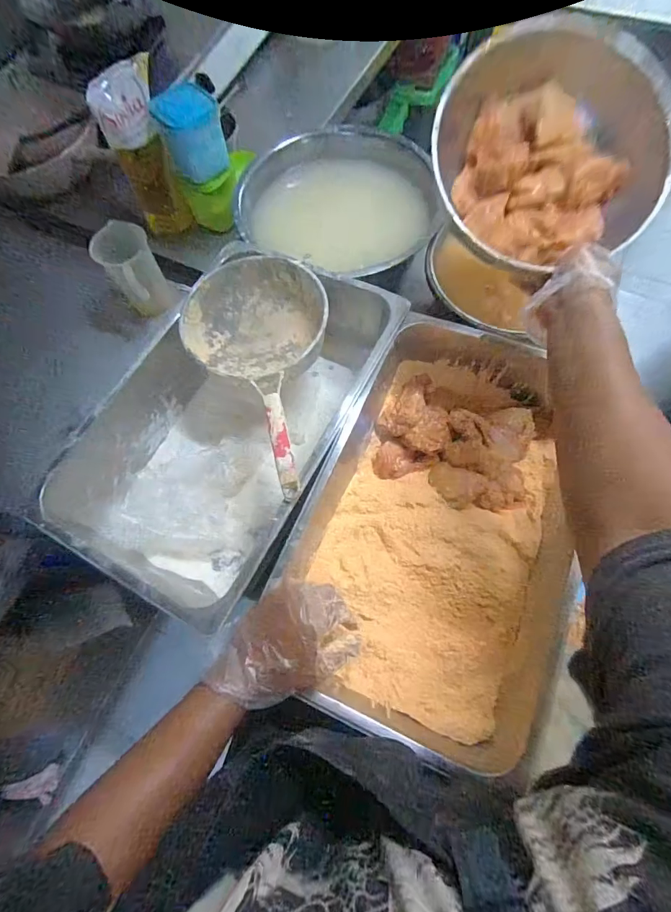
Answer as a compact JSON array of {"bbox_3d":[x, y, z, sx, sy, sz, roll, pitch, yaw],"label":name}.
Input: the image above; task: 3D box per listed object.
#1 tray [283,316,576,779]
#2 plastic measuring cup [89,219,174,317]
[{"bbox_3d":[0.137,0.079,0.574,0.297,0.126,0.521,20,71,10],"label":"tray"},{"bbox_3d":[-0.360,-0.330,0.748,0.089,0.135,0.110,-33,71,-10],"label":"plastic measuring cup"}]

